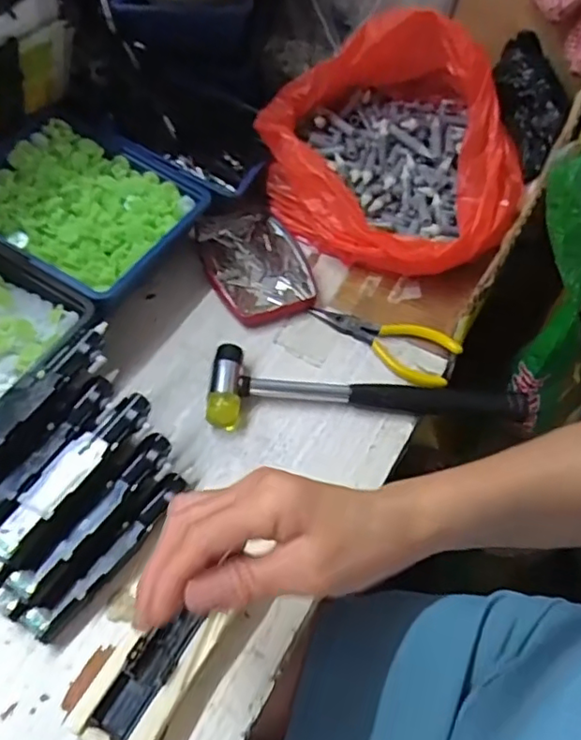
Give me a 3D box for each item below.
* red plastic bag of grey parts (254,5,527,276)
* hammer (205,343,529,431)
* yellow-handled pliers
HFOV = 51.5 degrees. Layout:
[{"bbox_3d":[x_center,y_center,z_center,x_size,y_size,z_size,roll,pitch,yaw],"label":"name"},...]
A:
[{"bbox_3d":[0.096,-0.195,0.527,0.206,0.136,0.219,-21,60,-19],"label":"red plastic bag of grey parts"},{"bbox_3d":[0.057,0.014,0.448,0.231,0.022,0.058,1,55,-4],"label":"hammer"},{"bbox_3d":[0.074,-0.028,0.482,0.119,0.016,0.046,30,58,15],"label":"yellow-handled pliers"}]

